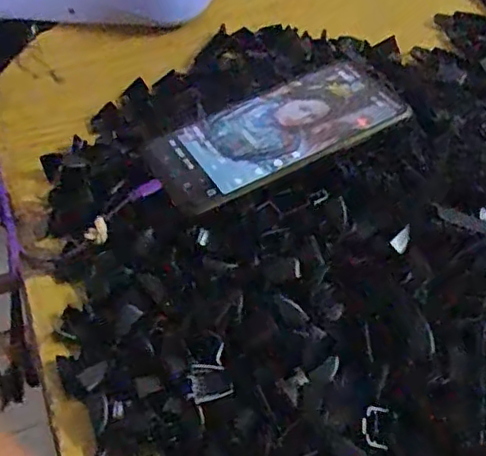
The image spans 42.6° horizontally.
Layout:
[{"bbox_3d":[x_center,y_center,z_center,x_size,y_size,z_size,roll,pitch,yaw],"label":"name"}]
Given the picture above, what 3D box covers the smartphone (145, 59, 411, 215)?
[{"bbox_3d":[0.023,-0.064,0.403,0.163,0.009,0.078,-25,51,-17],"label":"smartphone"}]

